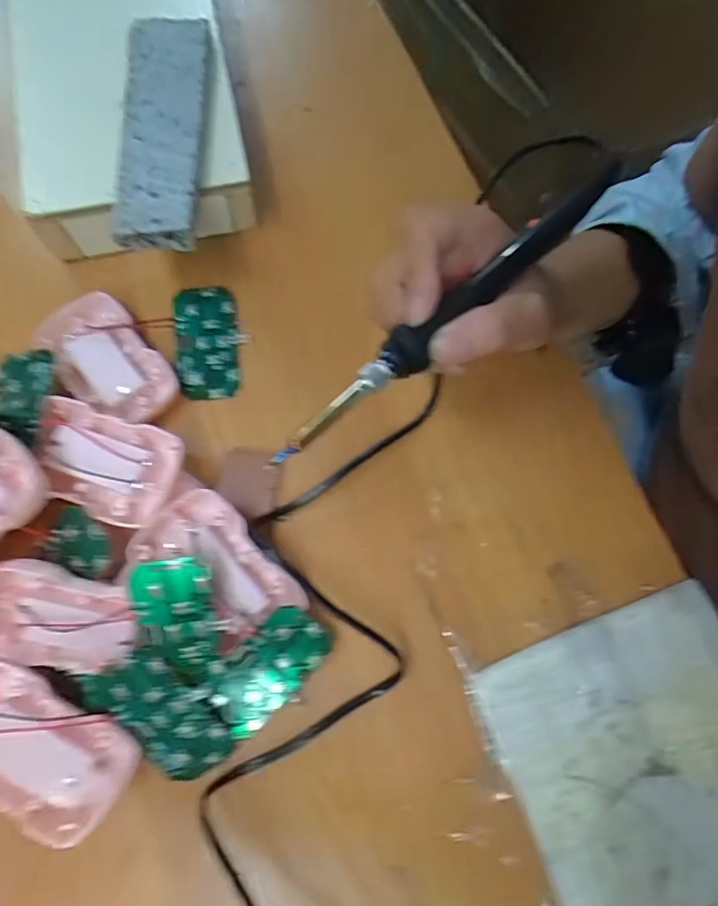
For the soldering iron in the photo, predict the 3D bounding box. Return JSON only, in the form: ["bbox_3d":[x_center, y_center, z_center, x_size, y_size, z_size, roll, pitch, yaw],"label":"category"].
[{"bbox_3d":[0.043,-0.063,0.237,0.198,0.012,0.016,-41,78,-4],"label":"soldering iron"}]

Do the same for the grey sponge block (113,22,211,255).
[{"bbox_3d":[-0.117,-0.194,0.317,0.047,0.021,0.151,-1,73,-1],"label":"grey sponge block"}]

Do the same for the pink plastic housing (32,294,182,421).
[{"bbox_3d":[-0.154,-0.056,0.326,0.053,0.016,0.091,-41,78,-12],"label":"pink plastic housing"}]

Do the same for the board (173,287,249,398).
[{"bbox_3d":[-0.094,-0.071,0.337,0.040,0.011,0.073,-7,74,-3],"label":"board"}]

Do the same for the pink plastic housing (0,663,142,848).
[{"bbox_3d":[-0.158,0.144,0.254,0.091,0.020,0.056,26,75,7],"label":"pink plastic housing"}]

